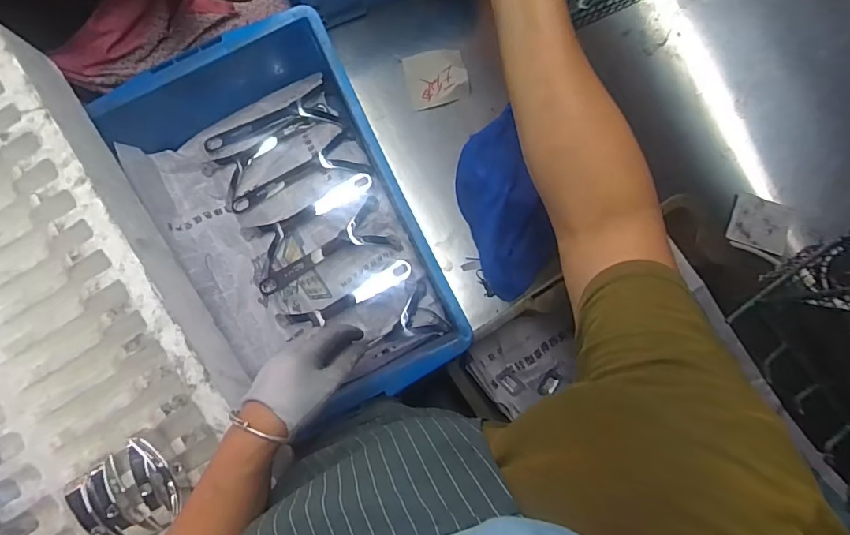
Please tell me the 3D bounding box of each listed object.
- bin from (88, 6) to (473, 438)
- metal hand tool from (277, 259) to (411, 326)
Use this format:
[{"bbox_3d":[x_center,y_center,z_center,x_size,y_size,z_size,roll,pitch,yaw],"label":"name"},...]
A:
[{"bbox_3d":[-0.192,-0.059,0.653,0.328,0.159,0.517,-28,84,-3],"label":"bin"},{"bbox_3d":[-0.120,0.047,0.705,0.214,0.025,0.038,-24,84,-3],"label":"metal hand tool"}]

